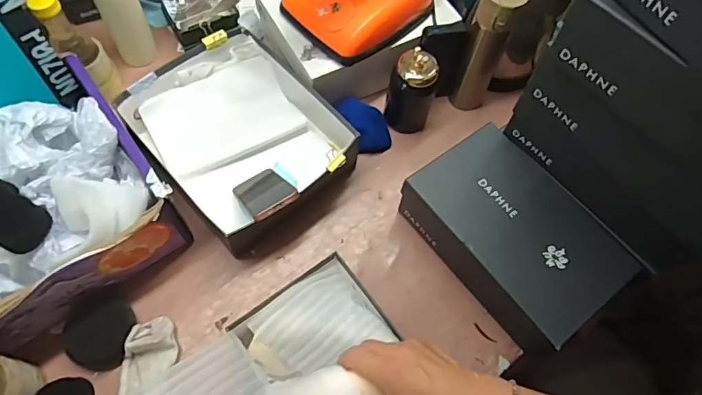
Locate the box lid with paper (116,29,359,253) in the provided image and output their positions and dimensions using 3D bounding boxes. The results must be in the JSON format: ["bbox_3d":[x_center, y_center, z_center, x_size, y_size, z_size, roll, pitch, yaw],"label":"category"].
[{"bbox_3d":[-0.174,-0.107,0.778,0.263,0.097,0.337,-40,73,-20],"label":"box lid with paper"}]

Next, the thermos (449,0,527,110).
[{"bbox_3d":[0.218,-0.246,0.777,0.066,0.241,0.074,19,65,6],"label":"thermos"}]

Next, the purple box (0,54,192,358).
[{"bbox_3d":[-0.474,0.031,0.645,0.402,0.140,0.302,-31,70,-17],"label":"purple box"}]

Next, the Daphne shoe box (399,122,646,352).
[{"bbox_3d":[0.233,0.058,0.708,0.189,0.113,0.288,-32,70,-17],"label":"Daphne shoe box"}]

